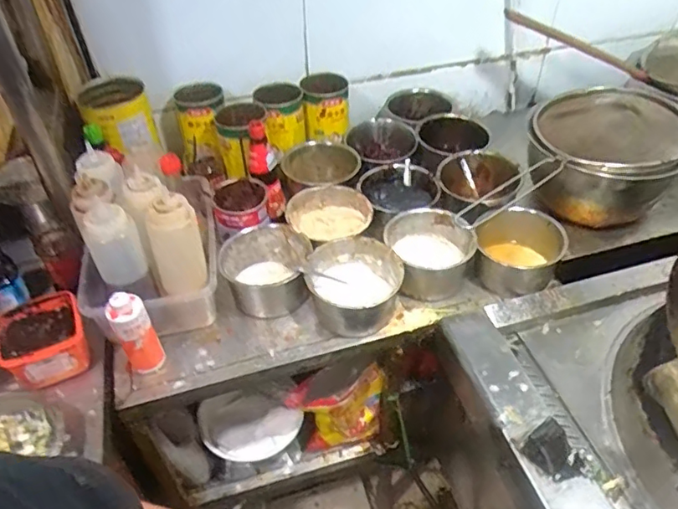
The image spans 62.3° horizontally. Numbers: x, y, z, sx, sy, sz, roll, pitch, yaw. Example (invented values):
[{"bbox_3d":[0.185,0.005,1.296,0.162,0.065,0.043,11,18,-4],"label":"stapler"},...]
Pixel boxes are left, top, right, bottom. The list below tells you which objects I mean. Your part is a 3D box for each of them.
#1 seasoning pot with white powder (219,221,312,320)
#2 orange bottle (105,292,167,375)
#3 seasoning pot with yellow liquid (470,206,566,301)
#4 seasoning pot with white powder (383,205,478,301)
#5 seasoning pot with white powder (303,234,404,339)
[{"bbox_3d":[-0.122,0.026,0.967,0.143,0.102,0.134,-1,45,1],"label":"seasoning pot with white powder"},{"bbox_3d":[-0.301,0.117,0.830,0.056,0.155,0.047,-23,49,-21],"label":"orange bottle"},{"bbox_3d":[0.306,-0.005,0.973,0.150,0.090,0.128,19,48,19],"label":"seasoning pot with yellow liquid"},{"bbox_3d":[0.158,0.008,0.984,0.147,0.109,0.148,-1,45,1],"label":"seasoning pot with white powder"},{"bbox_3d":[0.029,0.049,0.923,0.138,0.091,0.137,-1,45,1],"label":"seasoning pot with white powder"}]

